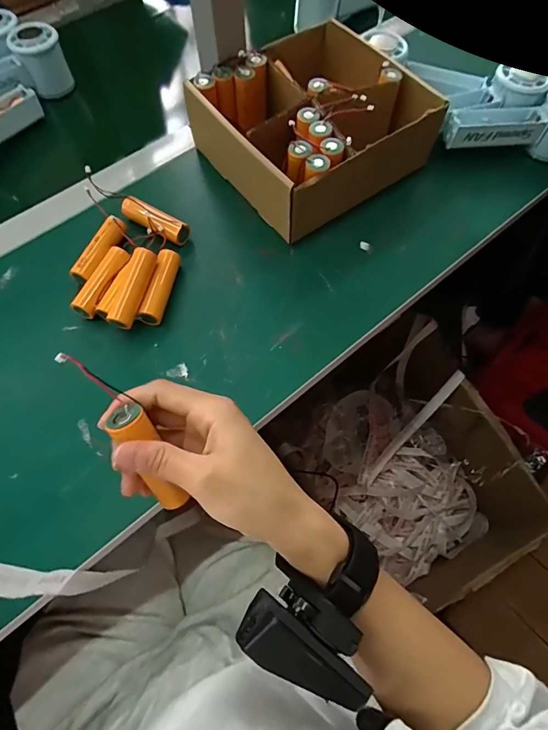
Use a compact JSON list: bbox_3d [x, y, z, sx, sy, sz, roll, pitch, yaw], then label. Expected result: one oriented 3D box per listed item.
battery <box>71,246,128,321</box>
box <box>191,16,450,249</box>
[{"bbox_3d":[-0.160,-0.077,0.388,0.022,0.022,0.074,18,67,8],"label":"battery"},{"bbox_3d":[0.040,-0.254,0.435,0.201,0.079,0.186,-35,70,-15],"label":"box"}]

